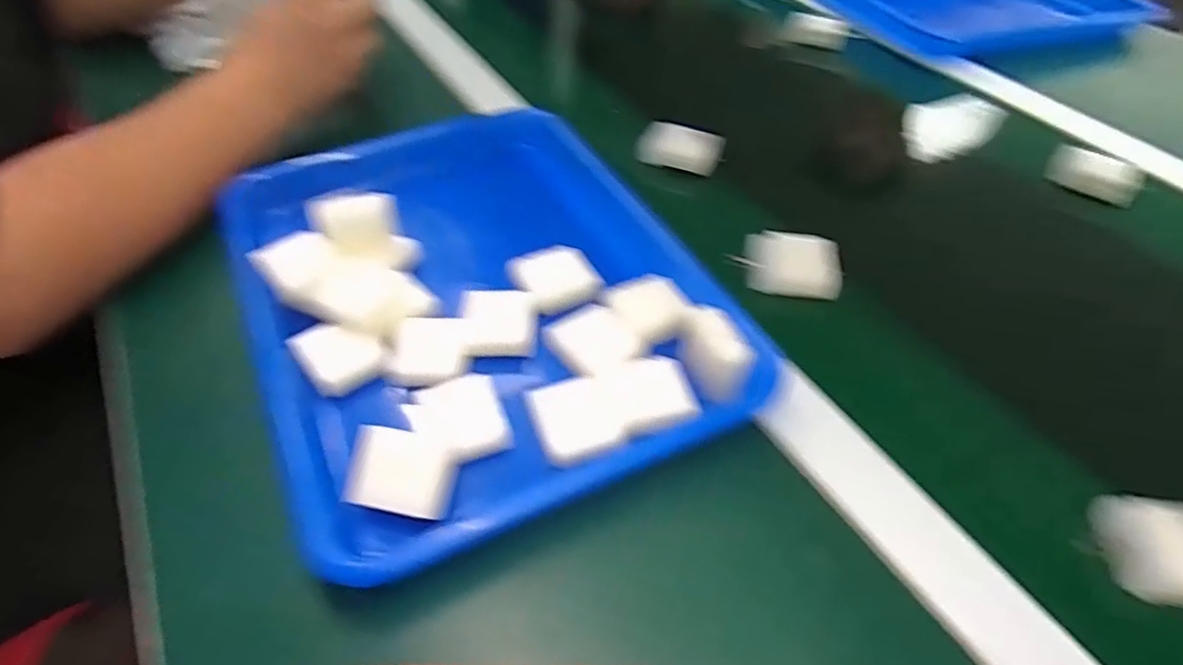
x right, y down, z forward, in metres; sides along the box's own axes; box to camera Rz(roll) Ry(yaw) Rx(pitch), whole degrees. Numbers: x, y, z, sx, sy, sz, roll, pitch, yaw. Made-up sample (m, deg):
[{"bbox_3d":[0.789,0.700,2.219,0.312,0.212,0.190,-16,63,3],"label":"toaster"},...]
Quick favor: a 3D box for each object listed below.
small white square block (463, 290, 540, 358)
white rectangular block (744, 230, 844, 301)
[{"bbox_3d":[-0.053,-0.007,0.401,0.043,0.010,0.047,0,48,-5],"label":"small white square block"},{"bbox_3d":[0.133,-0.045,0.450,0.060,0.022,0.042,11,48,6],"label":"white rectangular block"}]

